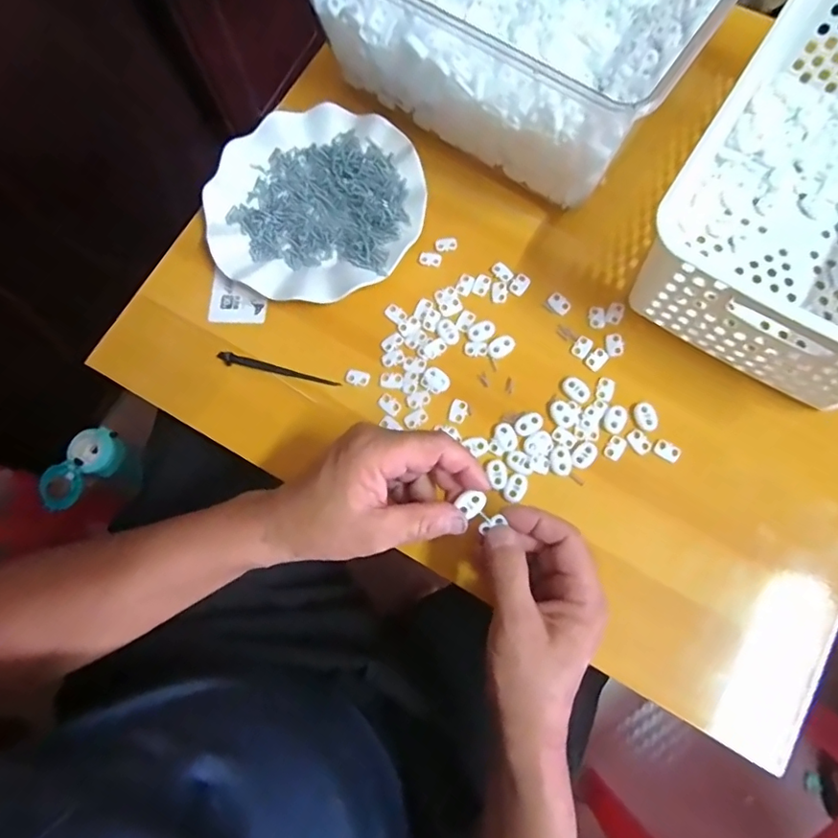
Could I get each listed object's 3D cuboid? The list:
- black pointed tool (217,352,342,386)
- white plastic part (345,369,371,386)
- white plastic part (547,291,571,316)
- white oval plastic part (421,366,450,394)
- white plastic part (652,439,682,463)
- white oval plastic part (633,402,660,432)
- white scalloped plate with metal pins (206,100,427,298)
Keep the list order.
[{"bbox_3d":[-0.114,-0.039,0.440,0.103,0.007,0.009,14,77,5],"label":"black pointed tool"},{"bbox_3d":[-0.049,-0.033,0.432,0.019,0.004,0.012,12,77,5],"label":"white plastic part"},{"bbox_3d":[0.116,-0.095,0.440,0.014,0.004,0.019,-44,79,-9],"label":"white plastic part"},{"bbox_3d":[0.013,-0.031,0.428,0.021,0.004,0.019,36,80,10],"label":"white oval plastic part"},{"bbox_3d":[0.189,0.024,0.406,0.019,0.004,0.014,31,79,9],"label":"white plastic part"},{"bbox_3d":[0.175,-0.001,0.414,0.015,0.005,0.023,-20,76,-3],"label":"white oval plastic part"},{"bbox_3d":[-0.088,-0.182,0.460,0.177,0.020,0.178,0,76,2],"label":"white scalloped plate with metal pins"}]

